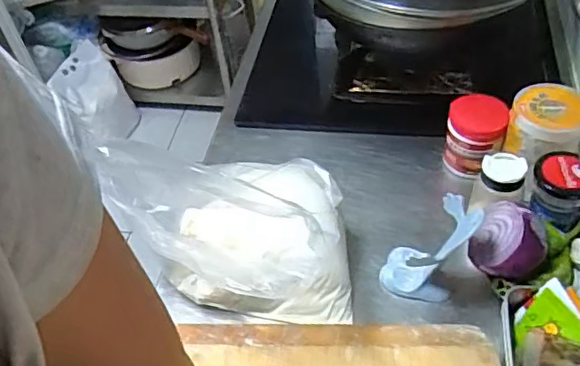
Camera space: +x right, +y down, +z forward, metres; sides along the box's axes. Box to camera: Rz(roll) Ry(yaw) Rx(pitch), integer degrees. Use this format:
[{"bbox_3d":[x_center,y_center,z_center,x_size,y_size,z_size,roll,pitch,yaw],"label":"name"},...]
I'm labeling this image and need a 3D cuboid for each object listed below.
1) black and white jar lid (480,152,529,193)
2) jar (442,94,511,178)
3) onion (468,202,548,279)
[{"bbox_3d":[0.235,-0.013,0.636,0.046,0.025,0.041,18,52,21],"label":"black and white jar lid"},{"bbox_3d":[0.234,-0.056,0.738,0.069,0.096,0.063,-3,48,4],"label":"jar"},{"bbox_3d":[0.221,0.059,0.585,0.067,0.047,0.061,-3,48,4],"label":"onion"}]

